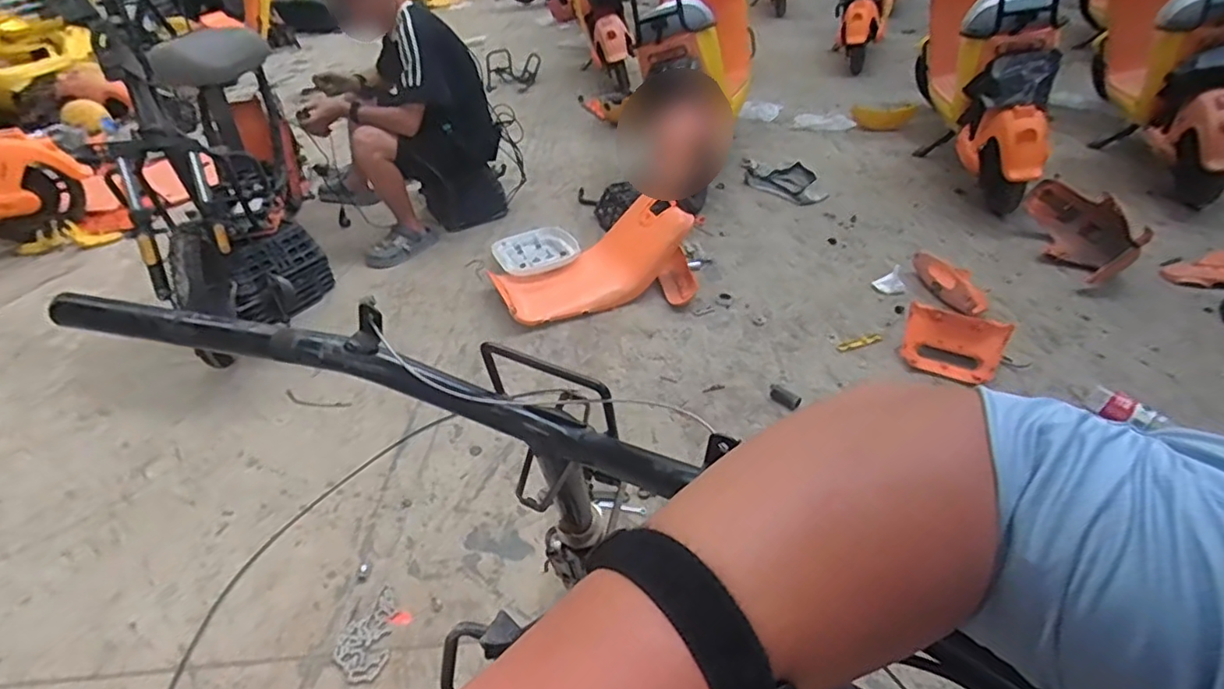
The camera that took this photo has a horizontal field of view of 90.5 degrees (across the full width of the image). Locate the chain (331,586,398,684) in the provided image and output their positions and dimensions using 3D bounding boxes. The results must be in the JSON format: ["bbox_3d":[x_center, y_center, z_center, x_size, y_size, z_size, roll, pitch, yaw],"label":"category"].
[{"bbox_3d":[-0.445,0.521,1.093,0.094,0.006,0.165,-5,39,-4],"label":"chain"}]

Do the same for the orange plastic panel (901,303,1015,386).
[{"bbox_3d":[0.920,-0.010,1.647,0.246,0.118,0.192,25,46,29],"label":"orange plastic panel"}]

